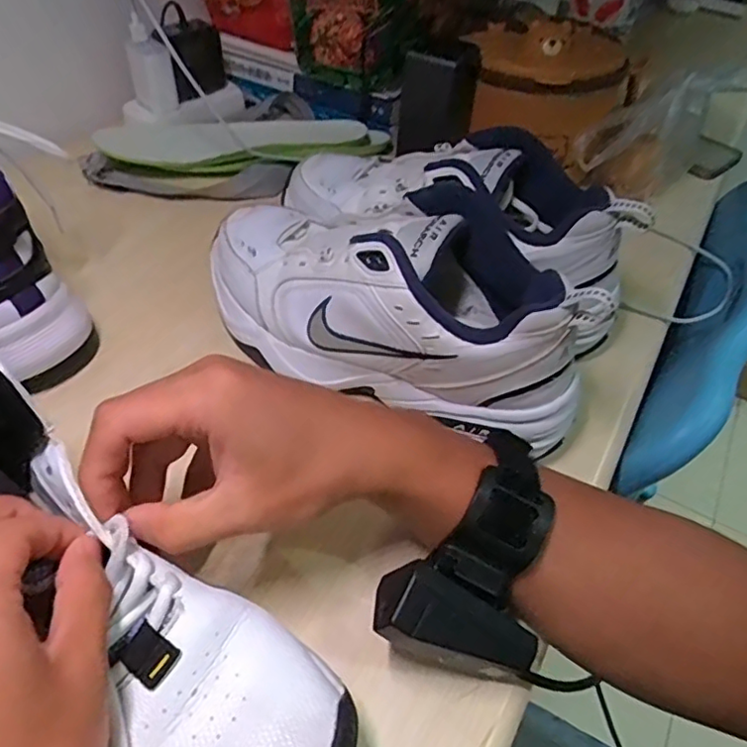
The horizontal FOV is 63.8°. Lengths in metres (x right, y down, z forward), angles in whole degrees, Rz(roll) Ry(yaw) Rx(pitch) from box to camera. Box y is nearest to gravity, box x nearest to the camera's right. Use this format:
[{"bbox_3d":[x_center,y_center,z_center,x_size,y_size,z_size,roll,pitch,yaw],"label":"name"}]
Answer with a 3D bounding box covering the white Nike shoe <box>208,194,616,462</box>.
[{"bbox_3d":[0.004,-0.051,0.383,0.256,0.108,0.103,22,49,16],"label":"white Nike shoe"}]

